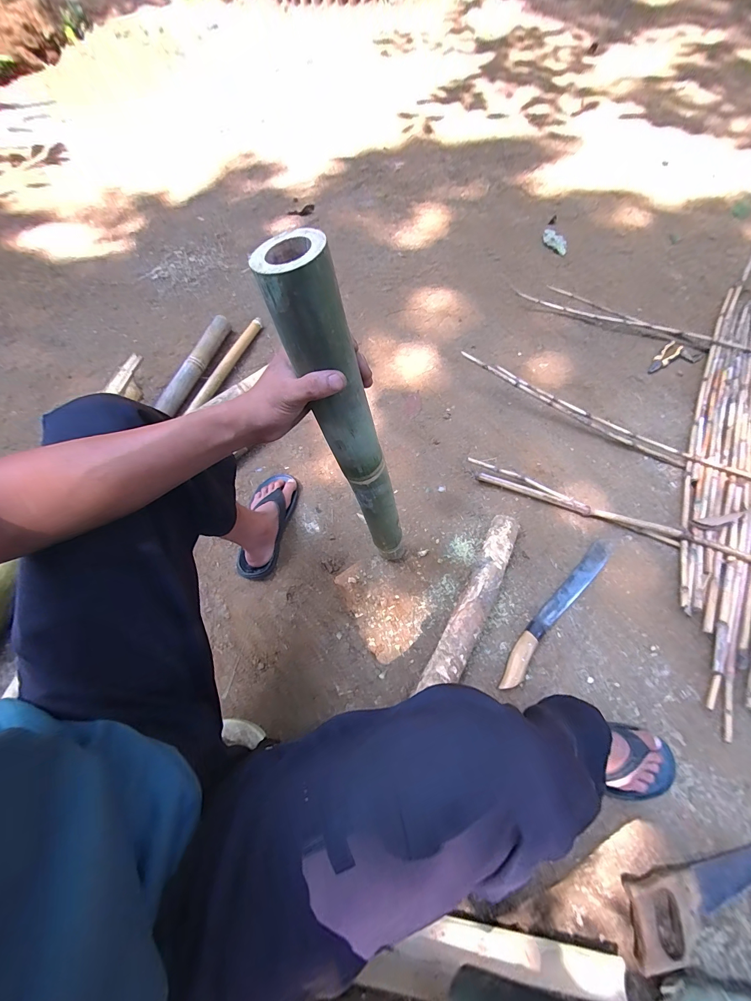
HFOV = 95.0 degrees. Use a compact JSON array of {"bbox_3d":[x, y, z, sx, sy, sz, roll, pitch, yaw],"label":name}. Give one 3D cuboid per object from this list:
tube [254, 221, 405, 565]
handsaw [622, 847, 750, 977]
[{"bbox_3d":[-0.017,-0.048,0.483,0.060,0.545,0.057,-22,58,-2],"label":"tube"},{"bbox_3d":[0.616,0.641,0.562,0.428,0.032,0.100,-11,68,-2],"label":"handsaw"}]

